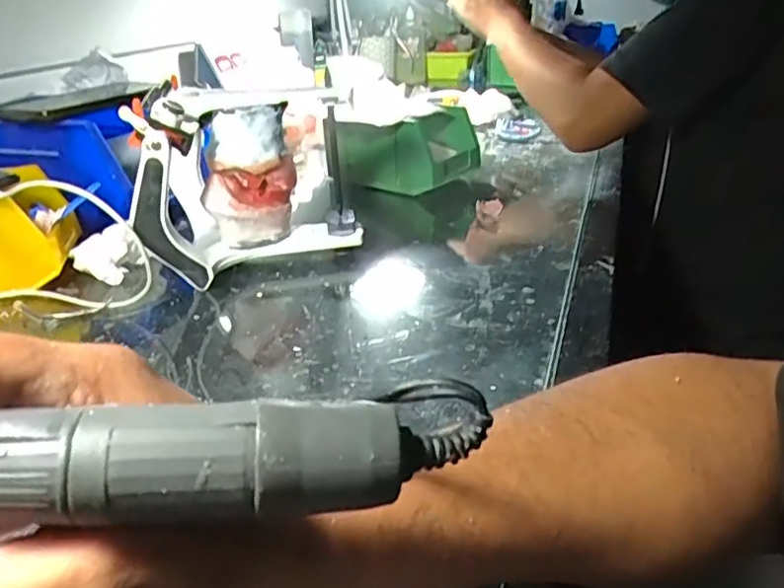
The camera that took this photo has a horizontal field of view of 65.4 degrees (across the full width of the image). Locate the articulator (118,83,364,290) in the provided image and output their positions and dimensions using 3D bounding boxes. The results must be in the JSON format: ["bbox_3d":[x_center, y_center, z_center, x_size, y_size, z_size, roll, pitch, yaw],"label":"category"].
[{"bbox_3d":[-0.121,-0.096,0.531,0.168,0.152,0.153,-6,27,-6],"label":"articulator"}]

